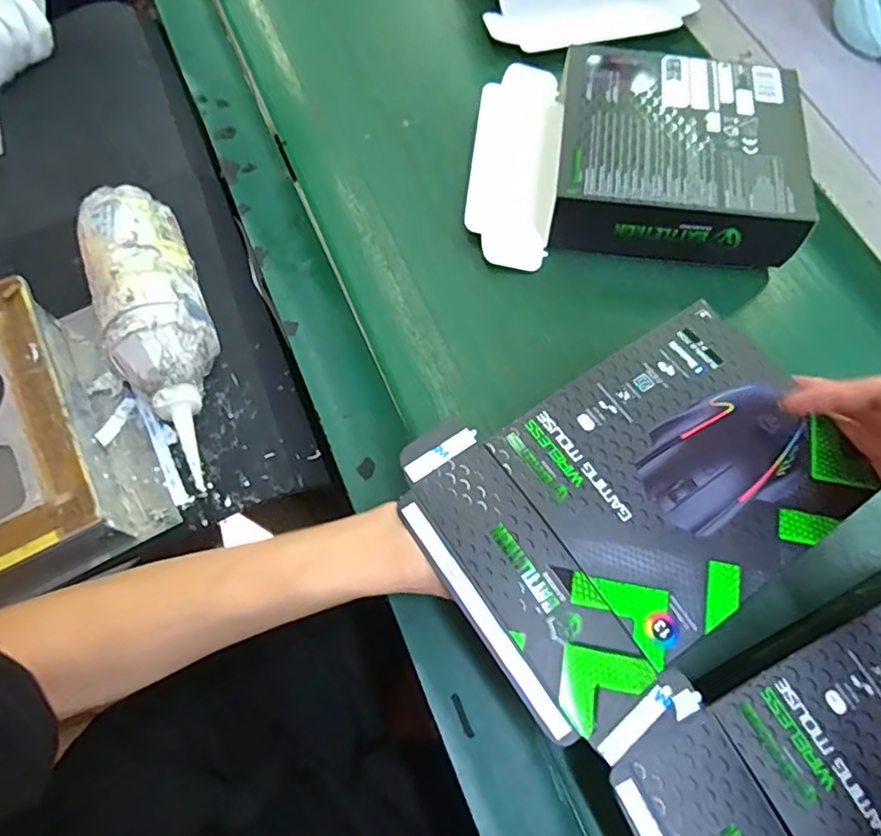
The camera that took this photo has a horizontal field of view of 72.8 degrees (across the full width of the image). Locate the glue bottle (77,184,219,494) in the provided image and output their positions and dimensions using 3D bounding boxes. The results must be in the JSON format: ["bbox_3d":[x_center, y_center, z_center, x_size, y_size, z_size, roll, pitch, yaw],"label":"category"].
[{"bbox_3d":[-0.203,-0.066,0.438,0.066,0.067,0.209,-22,71,-7],"label":"glue bottle"}]

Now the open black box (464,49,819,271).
[{"bbox_3d":[0.151,-0.214,0.479,0.244,0.054,0.186,6,70,3],"label":"open black box"}]

